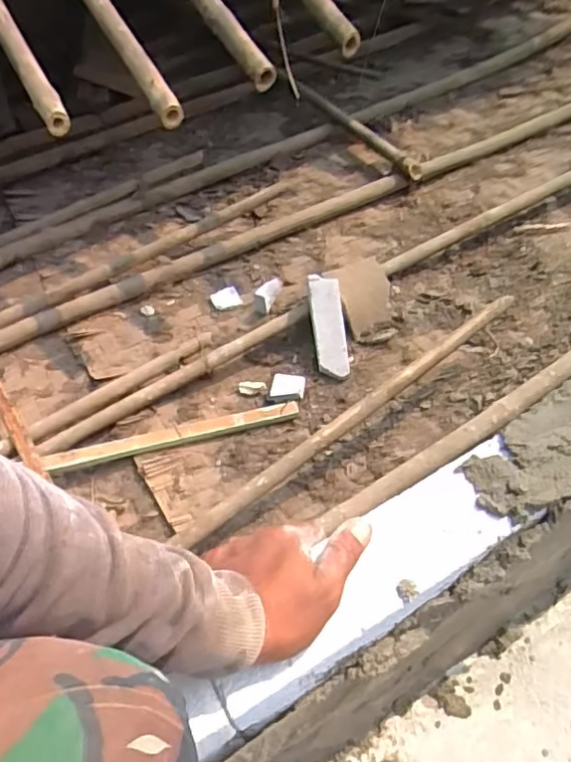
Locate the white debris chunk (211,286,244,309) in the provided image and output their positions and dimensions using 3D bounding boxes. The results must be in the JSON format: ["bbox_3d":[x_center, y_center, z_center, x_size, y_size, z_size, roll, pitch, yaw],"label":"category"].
[{"bbox_3d":[-0.165,-0.226,1.645,0.079,0.015,0.053,-16,88,-11],"label":"white debris chunk"}]

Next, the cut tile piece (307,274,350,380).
[{"bbox_3d":[0.106,-0.136,1.478,0.085,0.023,0.254,-8,90,24],"label":"cut tile piece"}]

